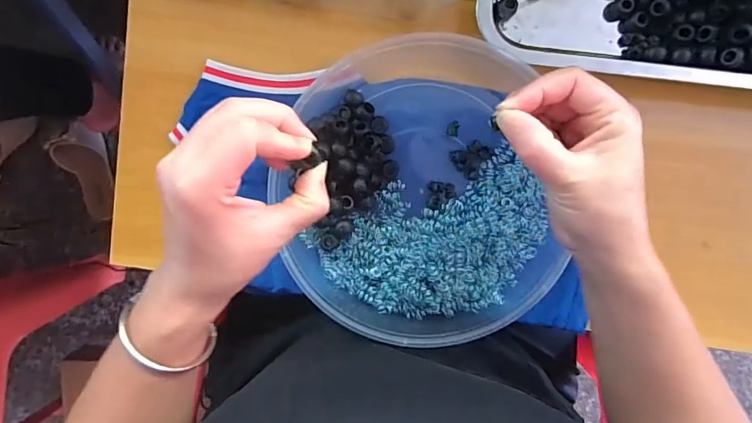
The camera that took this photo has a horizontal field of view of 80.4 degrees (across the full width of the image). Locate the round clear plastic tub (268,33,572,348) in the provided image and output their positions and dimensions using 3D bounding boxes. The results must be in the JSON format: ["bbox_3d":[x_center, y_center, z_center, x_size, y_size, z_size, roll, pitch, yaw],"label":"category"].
[{"bbox_3d":[0.035,-0.011,0.347,0.214,0.040,0.224,0,97,0],"label":"round clear plastic tub"}]

